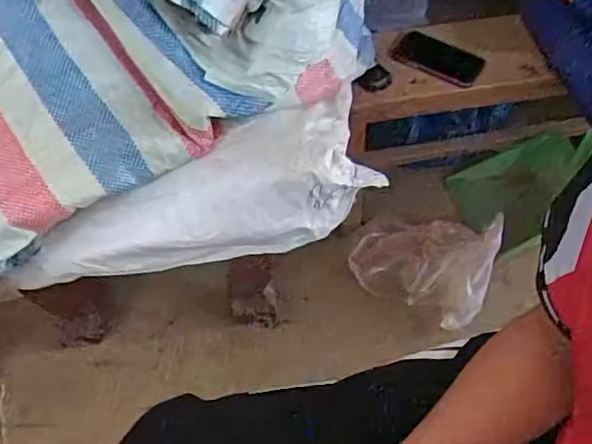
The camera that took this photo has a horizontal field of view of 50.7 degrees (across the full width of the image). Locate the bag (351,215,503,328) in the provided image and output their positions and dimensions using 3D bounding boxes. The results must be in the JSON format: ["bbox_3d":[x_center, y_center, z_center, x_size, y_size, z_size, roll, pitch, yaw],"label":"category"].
[{"bbox_3d":[0.272,0.074,1.339,0.285,0.084,0.224,18,58,16],"label":"bag"}]

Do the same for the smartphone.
[{"bbox_3d":[0.249,-0.289,1.102,0.151,0.011,0.077,28,70,6],"label":"smartphone"}]

